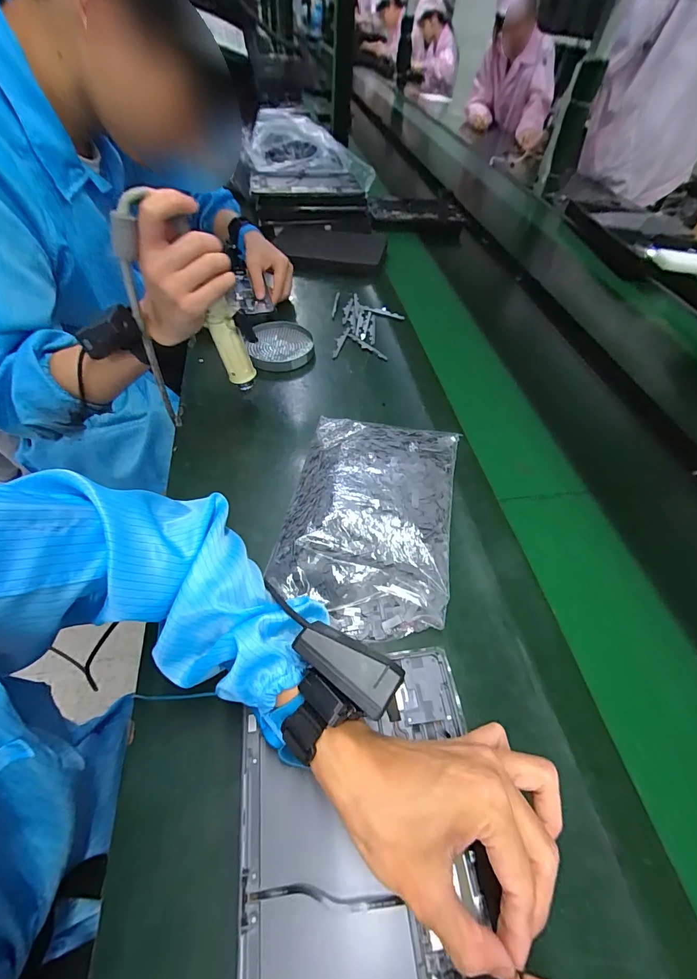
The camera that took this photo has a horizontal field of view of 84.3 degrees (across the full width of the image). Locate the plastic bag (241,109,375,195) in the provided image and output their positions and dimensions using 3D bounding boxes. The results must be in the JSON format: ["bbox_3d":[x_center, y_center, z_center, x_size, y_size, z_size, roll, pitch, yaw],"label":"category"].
[{"bbox_3d":[-0.100,-0.820,0.941,0.305,0.119,0.313,6,53,-1],"label":"plastic bag"}]

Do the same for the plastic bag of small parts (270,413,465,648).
[{"bbox_3d":[0.027,0.020,0.436,0.176,0.037,0.273,12,53,3],"label":"plastic bag of small parts"}]

